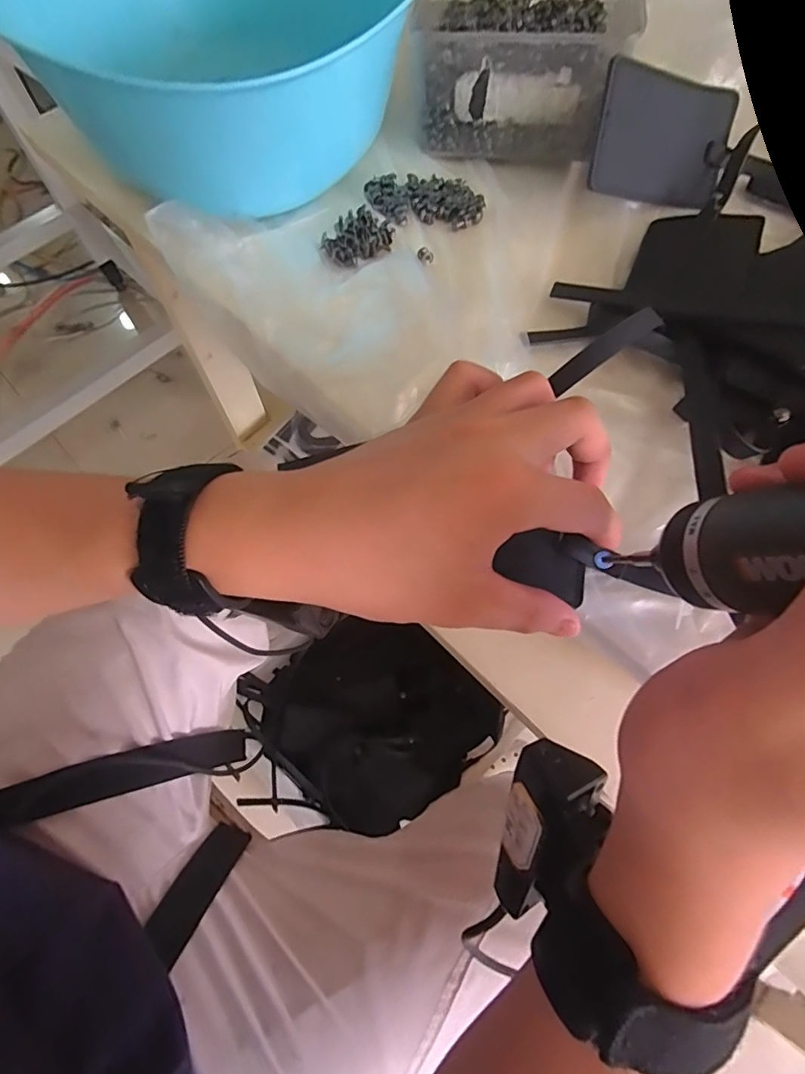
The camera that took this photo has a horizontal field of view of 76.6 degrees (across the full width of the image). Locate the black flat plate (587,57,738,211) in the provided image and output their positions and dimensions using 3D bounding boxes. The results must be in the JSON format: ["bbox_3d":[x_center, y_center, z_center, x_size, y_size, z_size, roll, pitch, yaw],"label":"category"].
[{"bbox_3d":[0.158,-0.240,0.308,0.097,0.063,0.005,-7,29,-20],"label":"black flat plate"}]

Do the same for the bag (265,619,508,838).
[{"bbox_3d":[-0.045,0.258,0.753,0.268,0.080,0.294,-42,66,-13],"label":"bag"}]

